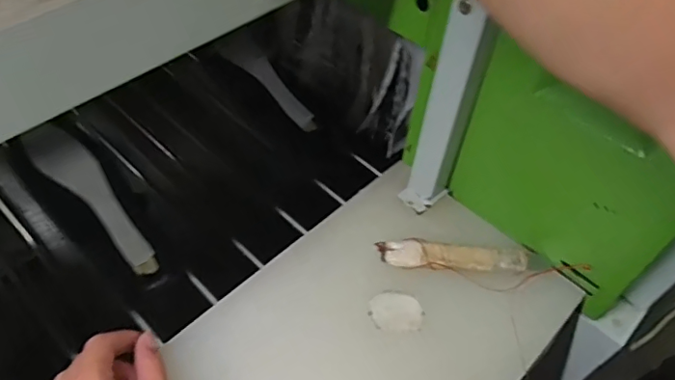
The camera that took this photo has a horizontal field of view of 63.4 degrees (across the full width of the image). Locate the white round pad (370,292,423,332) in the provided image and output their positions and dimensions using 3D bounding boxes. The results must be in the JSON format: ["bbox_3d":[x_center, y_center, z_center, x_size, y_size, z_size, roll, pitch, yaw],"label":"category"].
[{"bbox_3d":[0.055,0.111,0.505,0.047,0.004,0.038,3,51,-1],"label":"white round pad"}]

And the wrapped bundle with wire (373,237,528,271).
[{"bbox_3d":[0.113,0.065,0.539,0.144,0.011,0.029,4,51,-1],"label":"wrapped bundle with wire"}]

